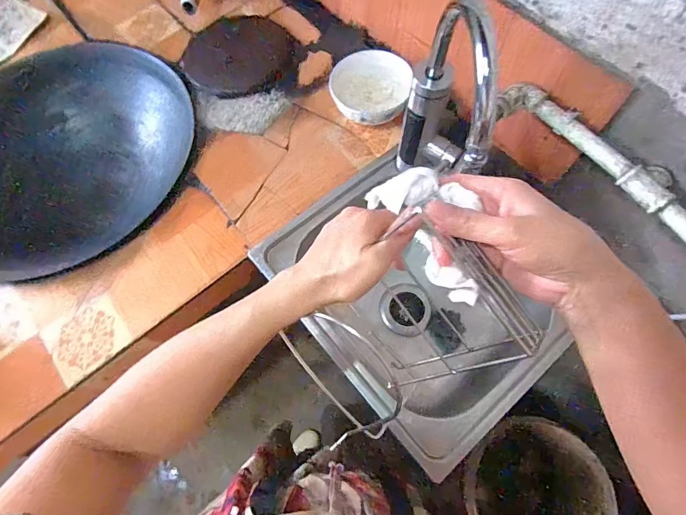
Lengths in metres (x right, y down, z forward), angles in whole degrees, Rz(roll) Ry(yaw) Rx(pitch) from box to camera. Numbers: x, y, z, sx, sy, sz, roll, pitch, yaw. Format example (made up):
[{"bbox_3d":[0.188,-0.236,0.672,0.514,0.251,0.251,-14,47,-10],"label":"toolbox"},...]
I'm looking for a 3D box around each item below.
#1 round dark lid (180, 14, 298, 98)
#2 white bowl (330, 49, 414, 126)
[{"bbox_3d":[-0.223,-0.437,0.826,0.232,0.024,0.218,0,65,0],"label":"round dark lid"},{"bbox_3d":[0.053,-0.319,0.737,0.150,0.057,0.162,13,66,6],"label":"white bowl"}]

